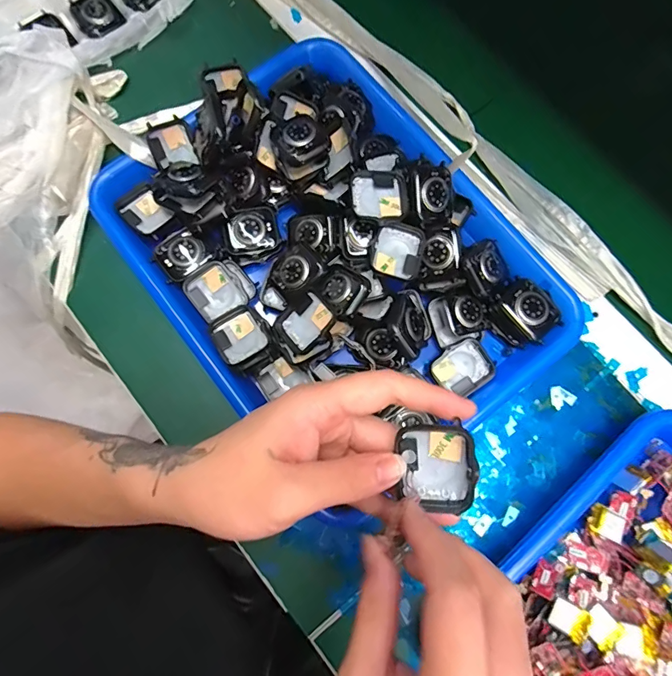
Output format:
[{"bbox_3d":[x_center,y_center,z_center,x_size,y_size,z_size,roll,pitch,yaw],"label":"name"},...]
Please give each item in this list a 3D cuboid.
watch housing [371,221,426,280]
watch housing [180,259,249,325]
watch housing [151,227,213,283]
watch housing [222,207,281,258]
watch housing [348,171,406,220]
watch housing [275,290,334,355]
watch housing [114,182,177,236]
[{"bbox_3d":[0.047,-0.066,0.322,0.037,0.013,0.039,10,78,2],"label":"watch housing"},{"bbox_3d":[-0.093,-0.035,0.330,0.038,0.006,0.039,-36,100,-5],"label":"watch housing"},{"bbox_3d":[-0.120,-0.064,0.330,0.038,0.010,0.034,-37,81,-7],"label":"watch housing"},{"bbox_3d":[-0.066,-0.082,0.335,0.041,0.010,0.036,-18,79,-4],"label":"watch housing"},{"bbox_3d":[0.030,-0.105,0.318,0.041,0.008,0.036,-8,91,-13],"label":"watch housing"},{"bbox_3d":[-0.024,-0.010,0.315,0.040,0.014,0.040,-41,81,11],"label":"watch housing"},{"bbox_3d":[-0.151,-0.099,0.343,0.032,0.010,0.042,-40,81,-8],"label":"watch housing"}]

